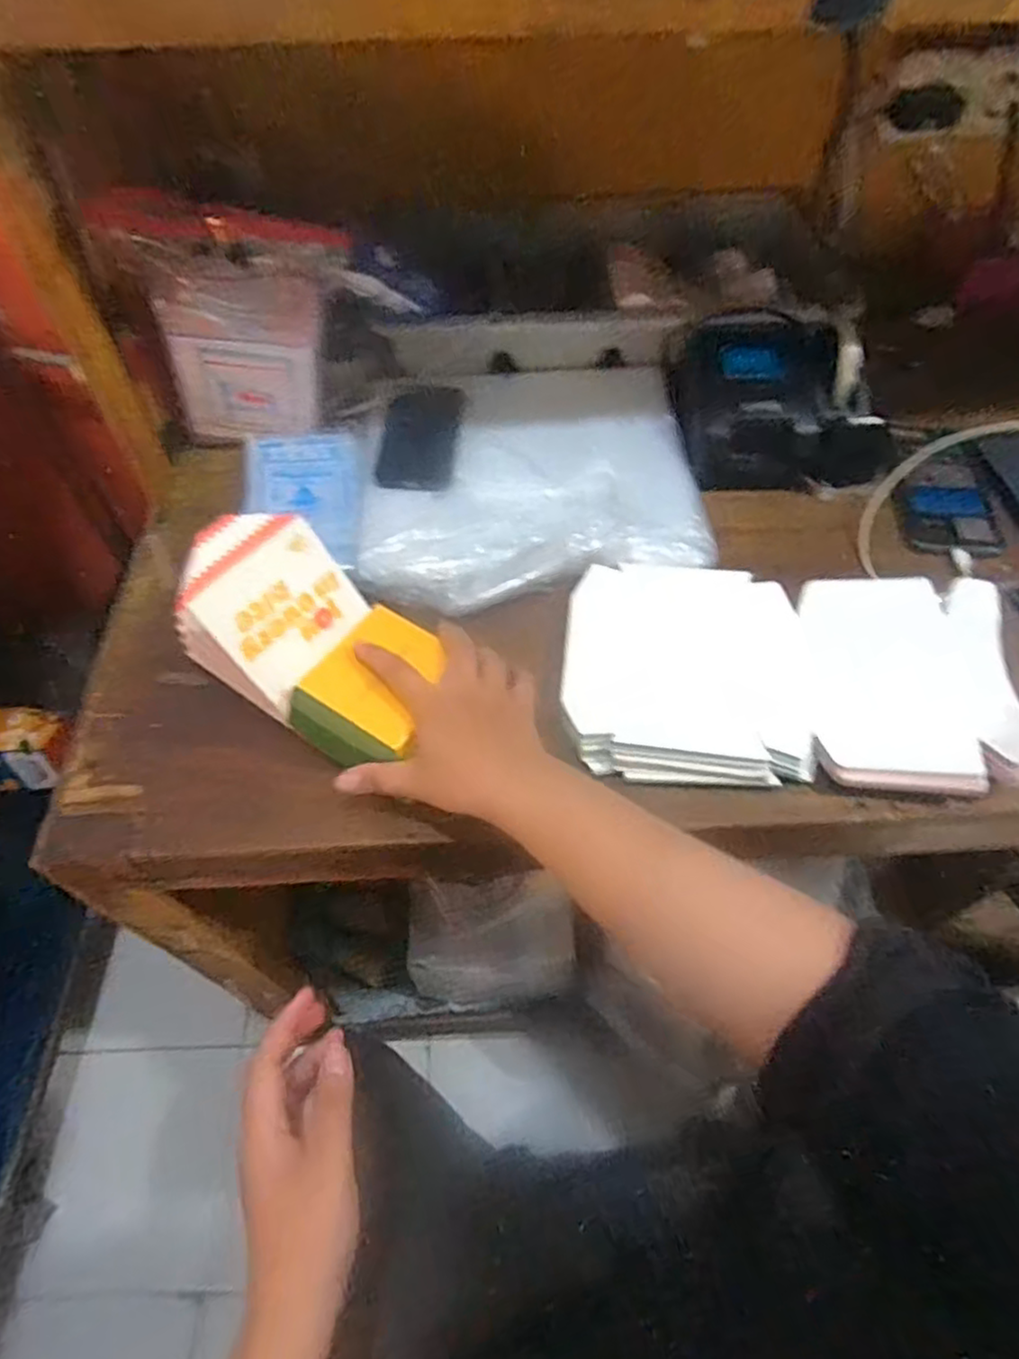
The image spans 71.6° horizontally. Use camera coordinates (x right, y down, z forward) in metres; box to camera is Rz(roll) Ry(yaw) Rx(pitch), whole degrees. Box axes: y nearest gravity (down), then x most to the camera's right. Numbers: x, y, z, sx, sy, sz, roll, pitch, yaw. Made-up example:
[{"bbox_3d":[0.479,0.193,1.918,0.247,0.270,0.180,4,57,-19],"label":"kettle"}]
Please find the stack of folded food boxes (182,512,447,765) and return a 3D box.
[{"bbox_3d":[-0.132,-0.030,0.493,0.182,0.092,0.113,29,60,20],"label":"stack of folded food boxes"}]

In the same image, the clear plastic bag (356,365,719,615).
[{"bbox_3d":[0.018,-0.197,0.672,0.315,0.028,0.304,-9,55,-5],"label":"clear plastic bag"}]

